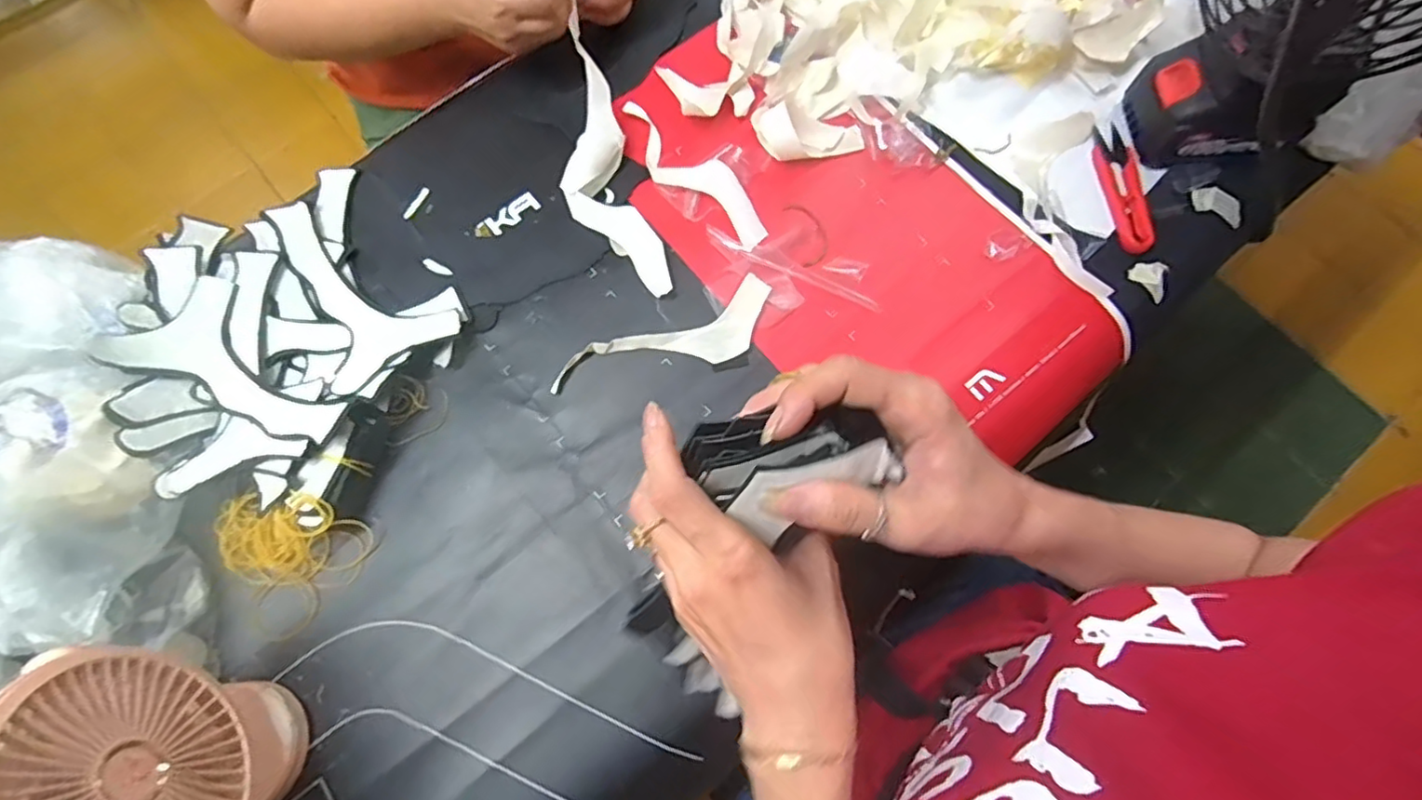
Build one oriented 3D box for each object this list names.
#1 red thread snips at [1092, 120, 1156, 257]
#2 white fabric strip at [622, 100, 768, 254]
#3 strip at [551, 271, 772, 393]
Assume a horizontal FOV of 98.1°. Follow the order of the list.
[{"bbox_3d":[0.334,-0.171,0.491,0.031,0.012,0.118,-4,74,-2],"label":"red thread snips"},{"bbox_3d":[-0.017,-0.183,0.497,0.163,0.010,0.043,41,78,10],"label":"white fabric strip"},{"bbox_3d":[-0.031,-0.038,0.458,0.171,0.004,0.051,-26,83,-5],"label":"strip"}]

